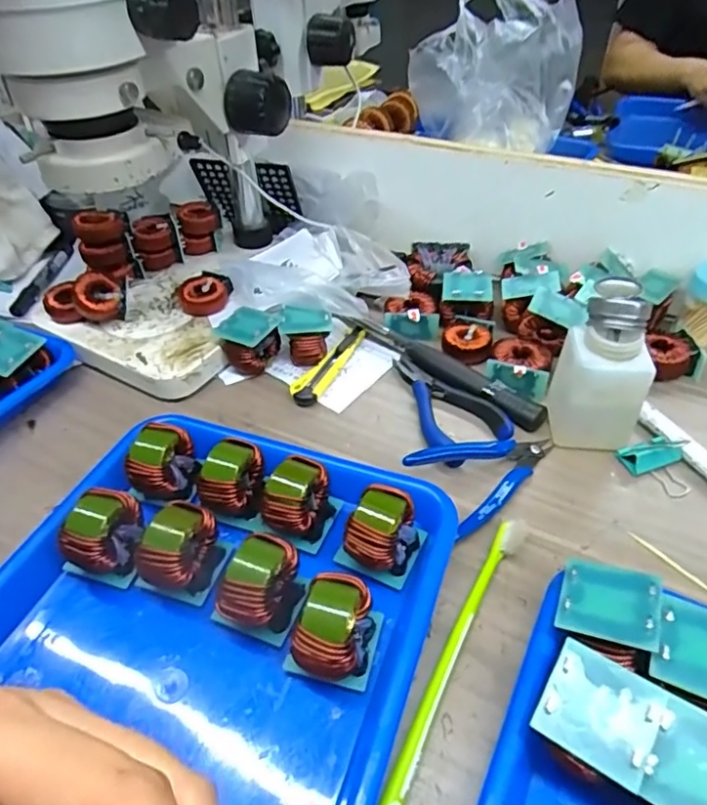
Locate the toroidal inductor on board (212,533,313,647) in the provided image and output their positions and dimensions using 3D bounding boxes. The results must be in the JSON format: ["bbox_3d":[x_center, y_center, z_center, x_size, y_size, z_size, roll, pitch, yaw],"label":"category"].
[{"bbox_3d":[-0.054,0.107,0.328,0.044,0.046,0.046,19,46,19],"label":"toroidal inductor on board"}]

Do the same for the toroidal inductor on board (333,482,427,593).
[{"bbox_3d":[0.017,0.080,0.349,0.045,0.044,0.046,20,46,21],"label":"toroidal inductor on board"}]

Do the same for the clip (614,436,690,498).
[{"bbox_3d":[0.224,0.040,0.407,0.041,0.023,0.049,-17,45,-15],"label":"clip"}]

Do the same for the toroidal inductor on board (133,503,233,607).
[{"bbox_3d":[-0.106,0.091,0.345,0.044,0.042,0.049,17,45,18],"label":"toroidal inductor on board"}]

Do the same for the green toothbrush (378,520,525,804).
[{"bbox_3d":[0.059,0.139,0.320,0.015,0.015,0.189,21,48,23],"label":"green toothbrush"}]

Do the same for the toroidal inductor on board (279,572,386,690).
[{"bbox_3d":[-0.012,0.124,0.307,0.046,0.048,0.047,11,44,12],"label":"toroidal inductor on board"}]

